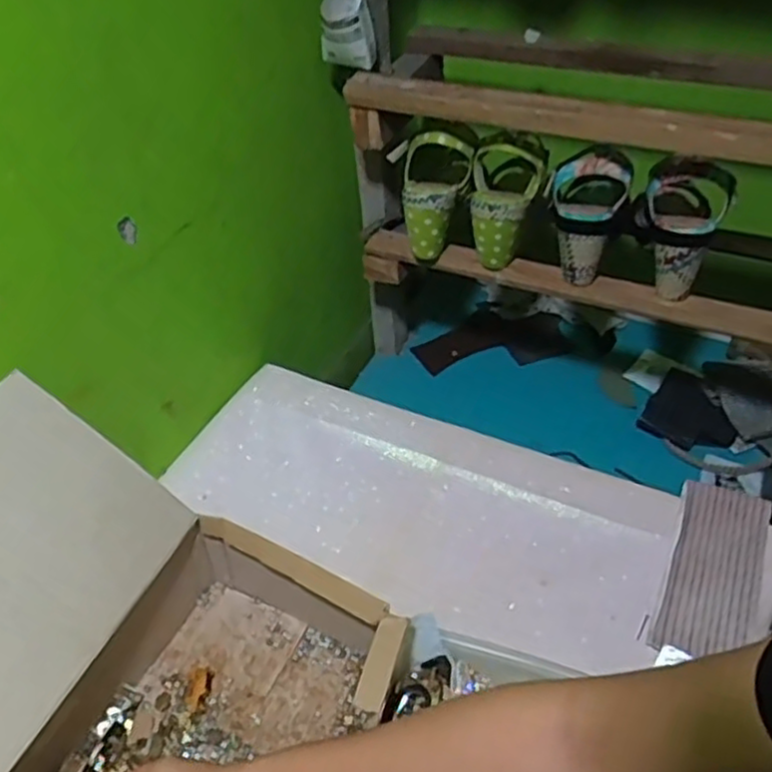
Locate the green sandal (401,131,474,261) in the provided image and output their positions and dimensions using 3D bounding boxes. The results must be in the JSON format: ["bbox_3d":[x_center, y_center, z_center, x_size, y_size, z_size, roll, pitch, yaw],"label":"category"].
[{"bbox_3d":[0.048,-0.216,0.828,0.079,0.139,0.065,15,20,18],"label":"green sandal"}]

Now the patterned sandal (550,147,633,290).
[{"bbox_3d":[0.215,-0.184,0.779,0.080,0.127,0.088,8,44,13],"label":"patterned sandal"}]

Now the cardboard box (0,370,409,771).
[{"bbox_3d":[-0.201,0.214,0.498,0.351,0.225,0.322,17,48,20],"label":"cardboard box"}]

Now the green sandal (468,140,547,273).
[{"bbox_3d":[0.133,-0.207,0.811,0.075,0.125,0.081,5,44,9],"label":"green sandal"}]

